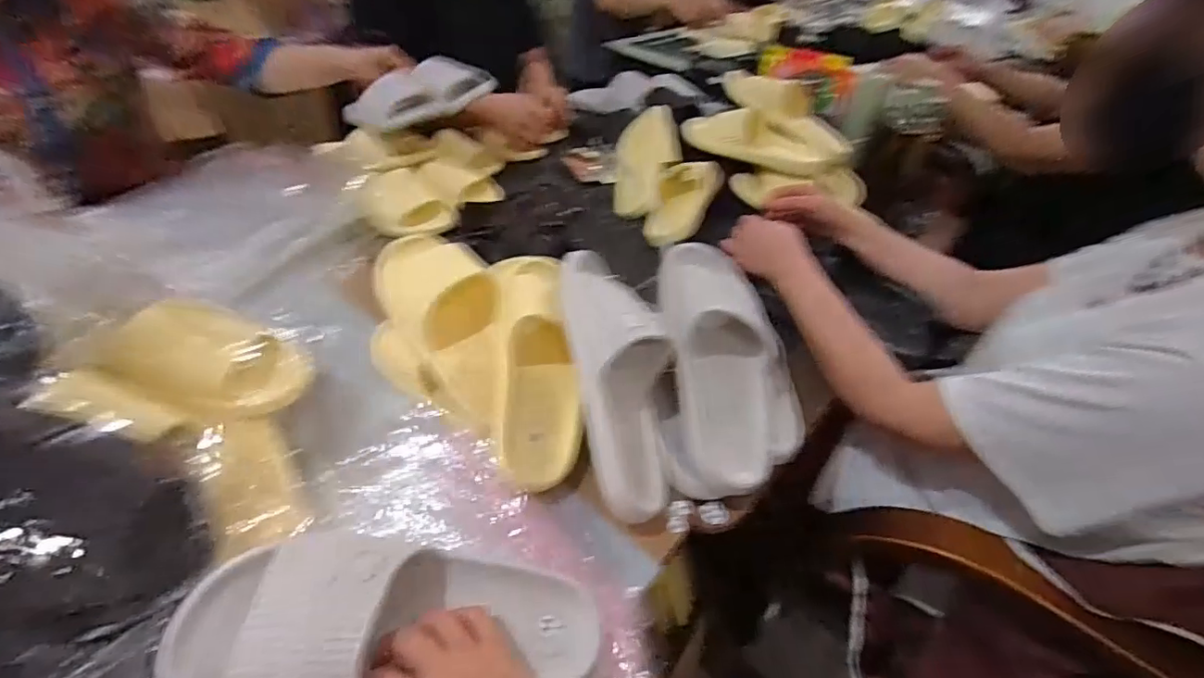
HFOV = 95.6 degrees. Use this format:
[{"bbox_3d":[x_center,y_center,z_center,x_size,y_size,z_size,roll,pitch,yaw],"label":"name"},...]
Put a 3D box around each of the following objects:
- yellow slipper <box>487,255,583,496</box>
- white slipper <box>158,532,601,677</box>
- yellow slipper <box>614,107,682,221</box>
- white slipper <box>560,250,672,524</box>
[{"bbox_3d":[-0.063,0.018,0.526,0.079,0.074,0.245,-3,72,-10],"label":"yellow slipper"},{"bbox_3d":[-0.131,0.188,0.363,0.269,0.072,0.096,9,39,-21],"label":"white slipper"},{"bbox_3d":[0.076,-0.313,0.980,0.108,0.060,0.262,11,64,5],"label":"yellow slipper"},{"bbox_3d":[0.025,0.032,0.517,0.108,0.072,0.263,-6,73,-13],"label":"white slipper"}]

